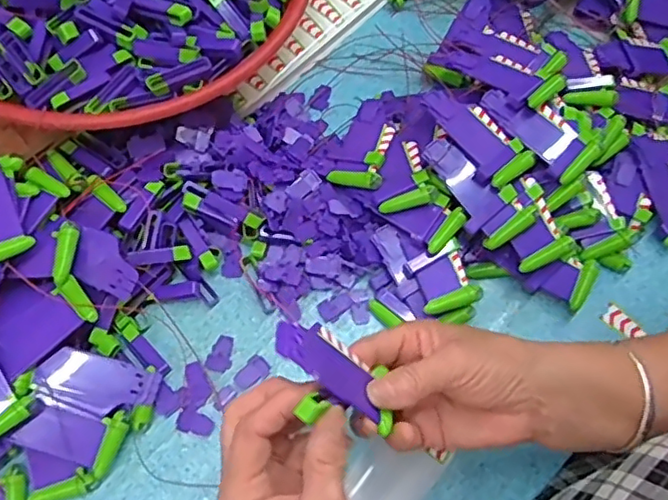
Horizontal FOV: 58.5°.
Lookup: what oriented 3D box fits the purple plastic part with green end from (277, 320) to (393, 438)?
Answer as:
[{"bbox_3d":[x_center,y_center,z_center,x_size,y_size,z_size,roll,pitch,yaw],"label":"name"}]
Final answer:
[{"bbox_3d":[0.002,0.063,0.320,0.083,0.006,0.035,43,32,-24],"label":"purple plastic part with green end"}]

